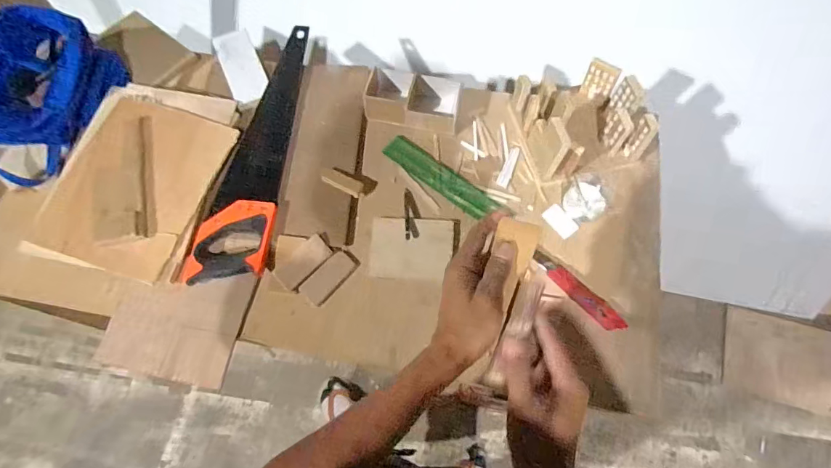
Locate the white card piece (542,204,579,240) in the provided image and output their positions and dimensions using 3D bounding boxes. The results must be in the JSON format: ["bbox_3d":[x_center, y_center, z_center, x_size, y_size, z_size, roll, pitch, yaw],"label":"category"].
[{"bbox_3d":[0.239,-0.021,0.742,0.032,0.004,0.056,-42,78,4],"label":"white card piece"}]

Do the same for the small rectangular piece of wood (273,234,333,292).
[{"bbox_3d":[-0.173,0.043,0.699,0.044,0.004,0.087,42,77,0],"label":"small rectangular piece of wood"}]

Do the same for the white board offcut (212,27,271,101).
[{"bbox_3d":[-0.326,-0.320,0.842,0.067,0.012,0.178,-24,68,-8],"label":"white board offcut"}]

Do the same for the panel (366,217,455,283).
[{"bbox_3d":[-0.006,0.023,0.713,0.130,0.015,0.100,5,74,-2],"label":"panel"}]

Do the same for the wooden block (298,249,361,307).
[{"bbox_3d":[-0.131,0.066,0.691,0.041,0.006,0.092,45,76,2],"label":"wooden block"}]

